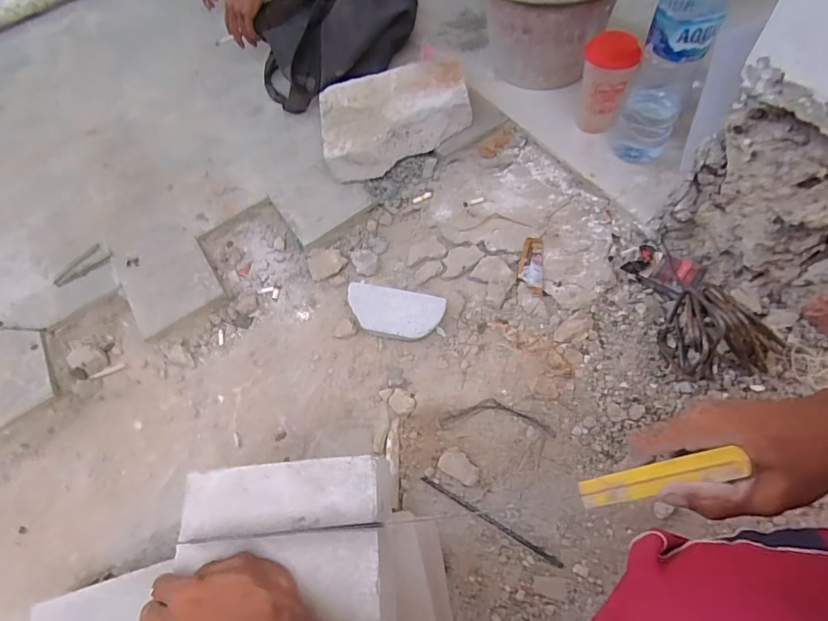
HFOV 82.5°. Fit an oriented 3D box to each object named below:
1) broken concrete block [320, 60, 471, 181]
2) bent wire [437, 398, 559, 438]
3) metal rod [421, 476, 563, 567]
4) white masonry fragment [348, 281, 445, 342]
[{"bbox_3d":[-0.034,-0.355,0.877,0.275,0.113,0.179,-12,57,-4],"label":"broken concrete block"},{"bbox_3d":[0.117,0.149,0.670,0.159,0.006,0.042,2,79,16],"label":"bent wire"},{"bbox_3d":[0.098,0.273,0.618,0.199,0.012,0.009,27,63,20],"label":"metal rod"},{"bbox_3d":[-0.032,0.004,0.751,0.152,0.034,0.072,9,58,10],"label":"white masonry fragment"}]

